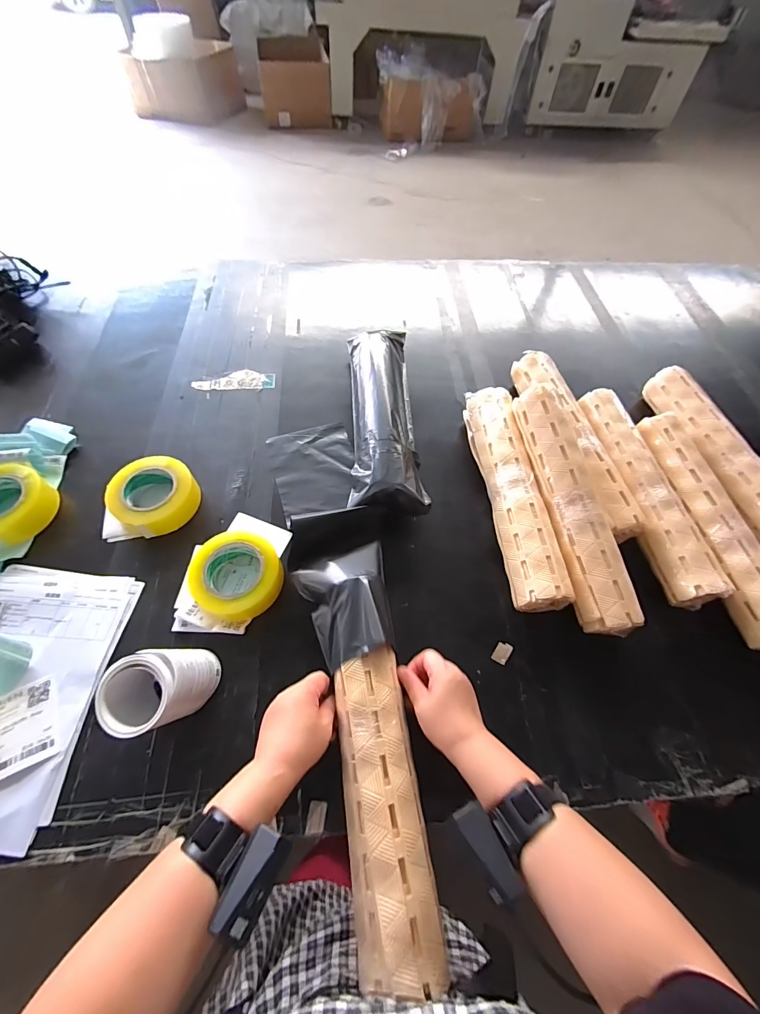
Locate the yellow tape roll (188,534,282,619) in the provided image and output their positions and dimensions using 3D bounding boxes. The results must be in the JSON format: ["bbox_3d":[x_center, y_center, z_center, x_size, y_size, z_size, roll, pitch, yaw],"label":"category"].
[{"bbox_3d":[-0.209,0.100,0.567,0.120,0.050,0.126,1,60,-2],"label":"yellow tape roll"}]

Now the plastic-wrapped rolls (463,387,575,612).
[{"bbox_3d":[0.219,-0.029,0.645,0.077,0.077,0.394,-3,60,-6],"label":"plastic-wrapped rolls"}]

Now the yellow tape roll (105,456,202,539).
[{"bbox_3d":[-0.370,-0.023,0.632,0.123,0.053,0.132,1,60,-2],"label":"yellow tape roll"}]

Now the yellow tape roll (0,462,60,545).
[{"bbox_3d":[-0.597,-0.005,0.616,0.125,0.052,0.123,1,60,-2],"label":"yellow tape roll"}]

